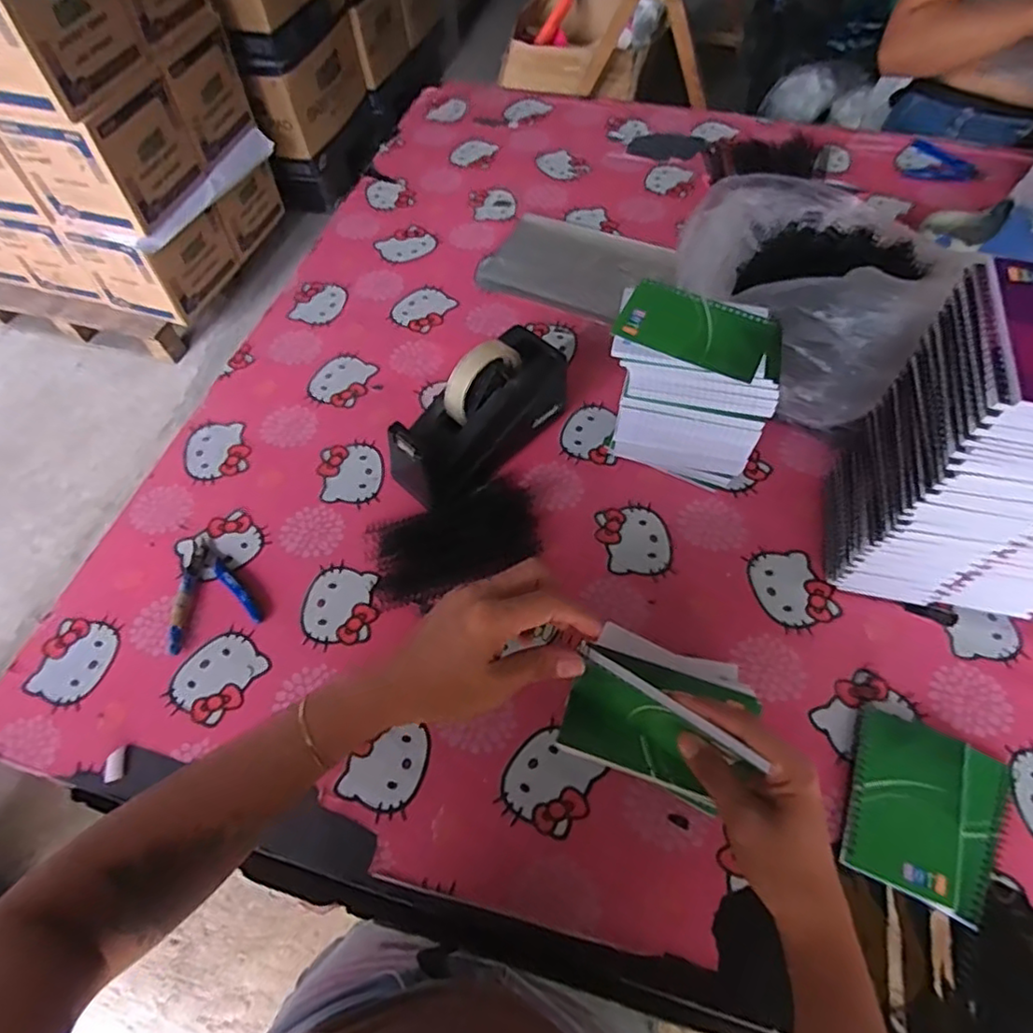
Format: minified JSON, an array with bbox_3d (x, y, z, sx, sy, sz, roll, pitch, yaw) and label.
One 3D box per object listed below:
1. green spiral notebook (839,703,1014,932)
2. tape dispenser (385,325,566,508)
[{"bbox_3d":[0.326,0.233,0.497,0.113,0.014,0.131,22,60,14],"label":"green spiral notebook"},{"bbox_3d":[-0.037,-0.110,0.661,0.200,0.120,0.087,-37,64,-20],"label":"tape dispenser"}]

